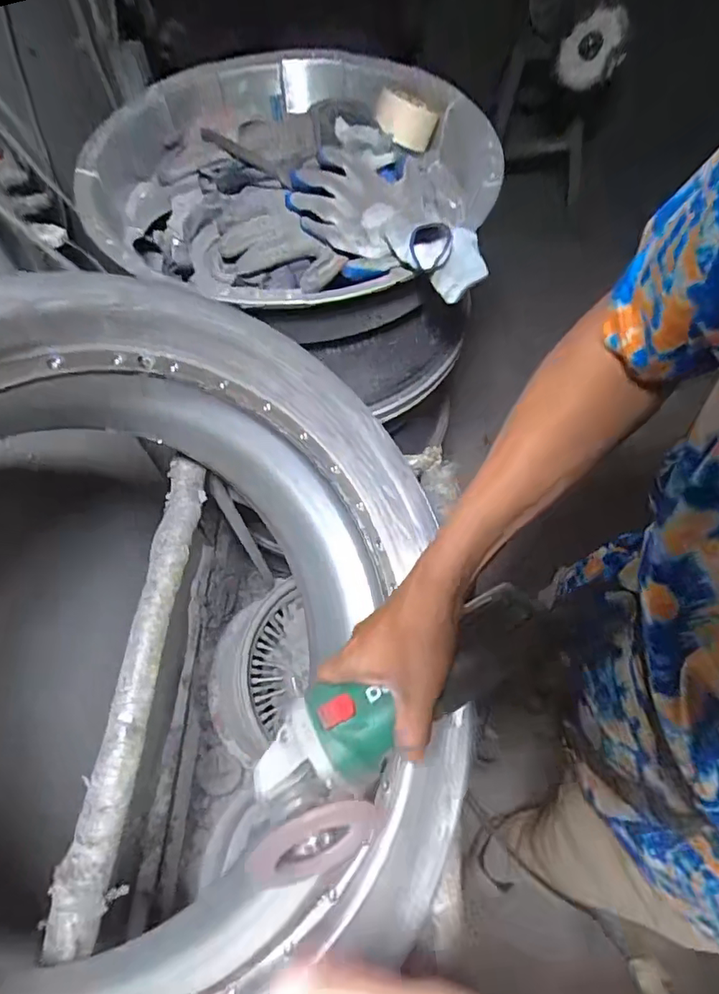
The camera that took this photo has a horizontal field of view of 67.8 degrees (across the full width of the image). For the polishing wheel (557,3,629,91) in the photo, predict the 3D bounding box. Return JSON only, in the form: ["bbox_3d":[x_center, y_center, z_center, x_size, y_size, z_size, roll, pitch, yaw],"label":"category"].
[{"bbox_3d":[0.559,-1.074,1.285,0.168,0.157,0.055,-27,62,-14],"label":"polishing wheel"}]

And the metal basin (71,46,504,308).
[{"bbox_3d":[-0.095,-0.442,0.721,0.526,0.122,0.543,-1,59,1],"label":"metal basin"}]

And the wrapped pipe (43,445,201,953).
[{"bbox_3d":[-0.233,0.178,0.574,0.046,0.039,0.491,3,59,4],"label":"wrapped pipe"}]

